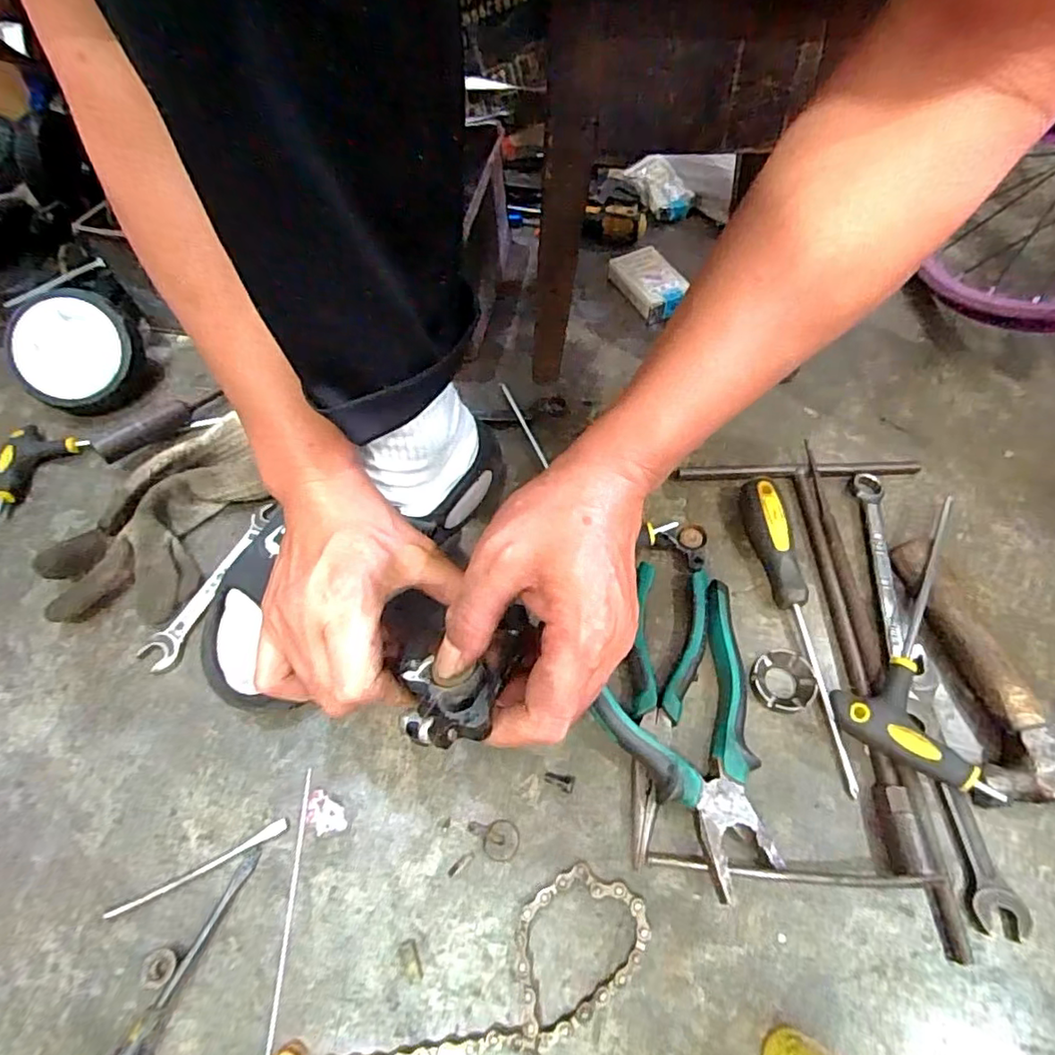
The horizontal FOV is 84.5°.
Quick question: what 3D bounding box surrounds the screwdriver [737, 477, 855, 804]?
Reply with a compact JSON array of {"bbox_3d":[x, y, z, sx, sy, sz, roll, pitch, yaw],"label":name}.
[{"bbox_3d":[0.189,0.060,0.403,0.024,0.032,0.225,-4,59,-1],"label":"screwdriver"}]

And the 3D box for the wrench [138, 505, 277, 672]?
[{"bbox_3d":[-0.243,0.041,0.454,0.025,0.005,0.146,20,61,14],"label":"wrench"}]

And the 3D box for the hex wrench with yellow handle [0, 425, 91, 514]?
[{"bbox_3d":[-0.441,-0.056,0.510,0.052,0.024,0.086,28,63,18],"label":"hex wrench with yellow handle"}]

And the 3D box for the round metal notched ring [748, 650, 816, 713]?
[{"bbox_3d":[0.172,0.103,0.393,0.040,0.010,0.041,-1,59,1],"label":"round metal notched ring"}]

